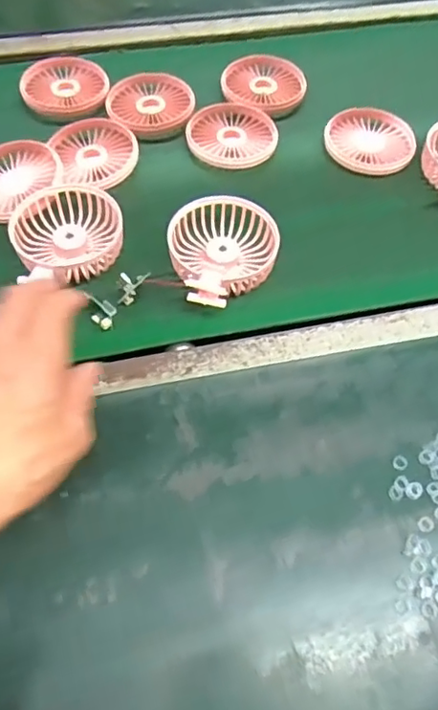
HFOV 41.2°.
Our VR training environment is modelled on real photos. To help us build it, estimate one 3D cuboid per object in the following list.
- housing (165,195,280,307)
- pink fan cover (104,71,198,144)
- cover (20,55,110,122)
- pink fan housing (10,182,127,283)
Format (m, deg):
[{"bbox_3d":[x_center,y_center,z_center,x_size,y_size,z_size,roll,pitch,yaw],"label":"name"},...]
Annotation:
[{"bbox_3d":[0.005,-0.085,0.476,0.087,0.031,0.099,-12,61,-9],"label":"housing"},{"bbox_3d":[-0.068,-0.252,0.589,0.084,0.012,0.086,-18,62,-12],"label":"pink fan cover"},{"bbox_3d":[-0.158,-0.278,0.602,0.084,0.018,0.084,-11,61,-8],"label":"cover"},{"bbox_3d":[-0.123,-0.099,0.480,0.086,0.028,0.086,-14,62,-9],"label":"pink fan housing"}]

